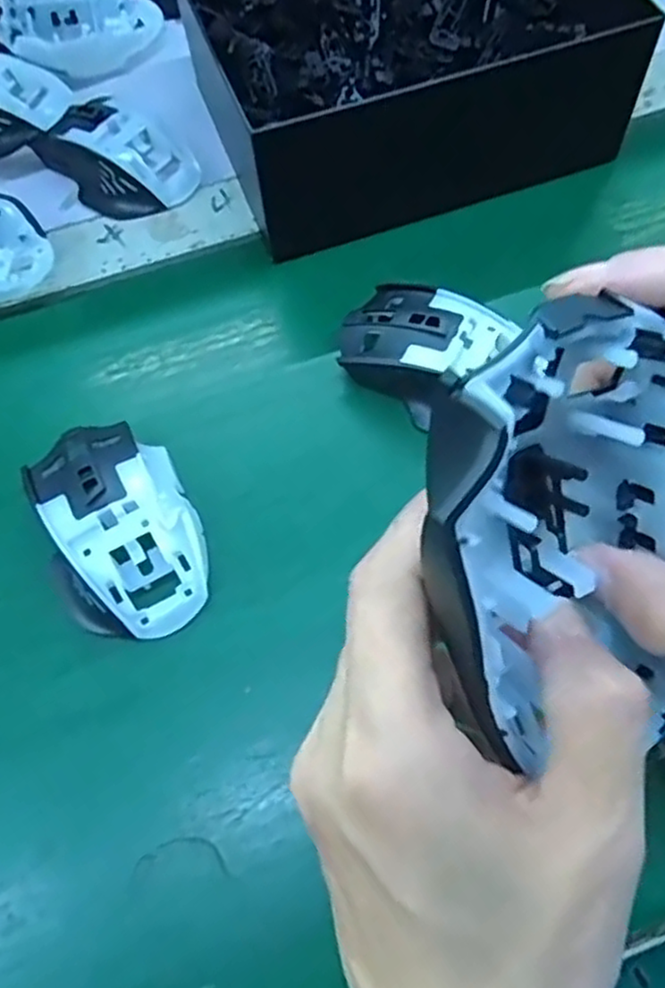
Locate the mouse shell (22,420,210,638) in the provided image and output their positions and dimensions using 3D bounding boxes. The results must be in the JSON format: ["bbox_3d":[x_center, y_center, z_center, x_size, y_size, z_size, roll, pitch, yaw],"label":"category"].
[{"bbox_3d":[-0.102,0.011,0.333,0.068,0.030,0.111,-27,66,-9],"label":"mouse shell"}]

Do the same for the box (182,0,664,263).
[{"bbox_3d":[0.044,-0.268,0.435,0.226,0.083,0.198,-17,67,-6],"label":"box"}]

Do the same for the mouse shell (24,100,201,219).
[{"bbox_3d":[-0.137,-0.213,0.446,0.099,0.035,0.059,26,69,14],"label":"mouse shell"}]

